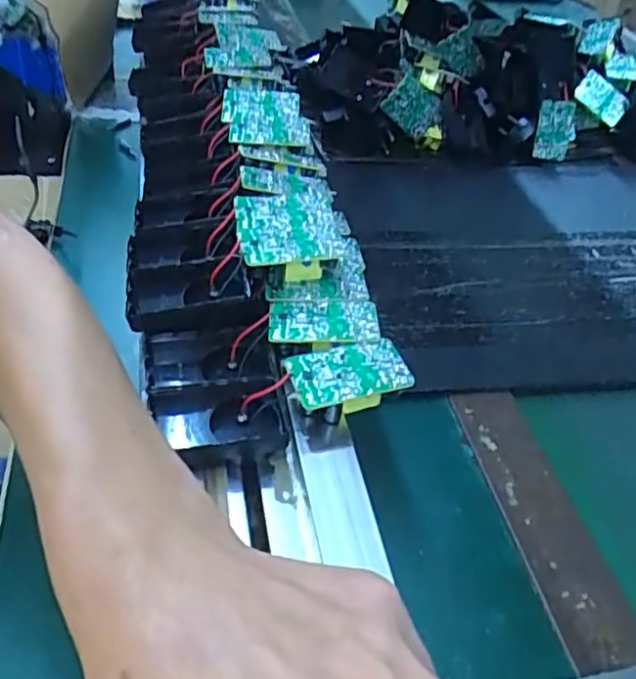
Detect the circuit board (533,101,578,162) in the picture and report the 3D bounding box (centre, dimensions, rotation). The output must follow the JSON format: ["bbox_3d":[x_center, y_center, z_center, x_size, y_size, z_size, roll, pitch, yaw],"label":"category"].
[{"bbox_3d":[0.274,-0.242,0.760,0.046,0.066,0.010,-5,33,-14],"label":"circuit board"}]

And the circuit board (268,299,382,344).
[{"bbox_3d":[0.003,-0.012,0.384,0.063,0.004,0.038,4,41,-5],"label":"circuit board"}]

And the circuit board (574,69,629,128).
[{"bbox_3d":[0.336,-0.284,0.771,0.077,0.035,0.011,27,33,-29],"label":"circuit board"}]

